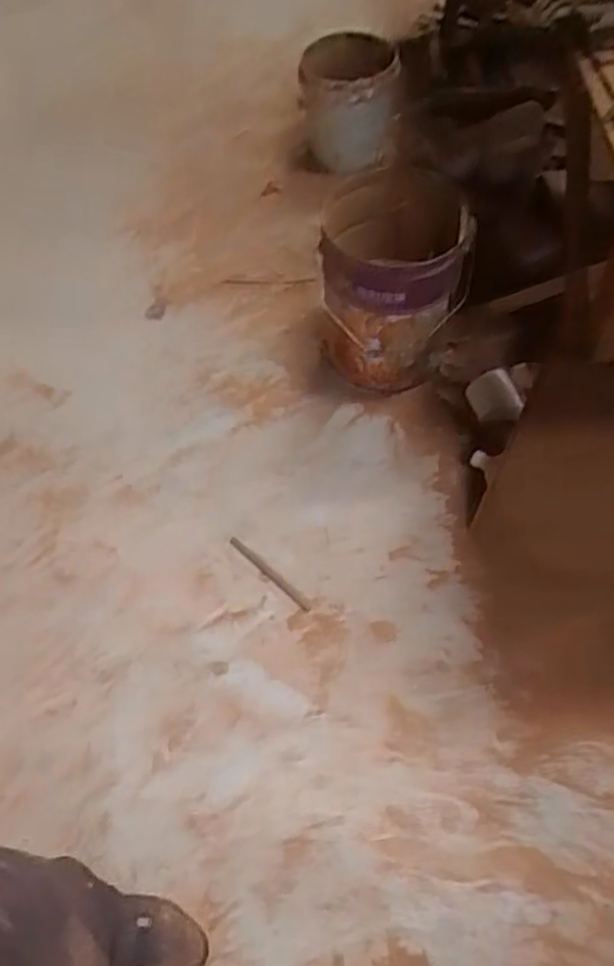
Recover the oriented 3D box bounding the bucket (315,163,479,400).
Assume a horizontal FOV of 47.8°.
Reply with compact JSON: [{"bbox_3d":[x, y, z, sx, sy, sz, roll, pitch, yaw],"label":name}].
[{"bbox_3d":[0.173,-0.420,1.491,0.298,0.361,0.301,-2,59,3],"label":"bucket"}]

